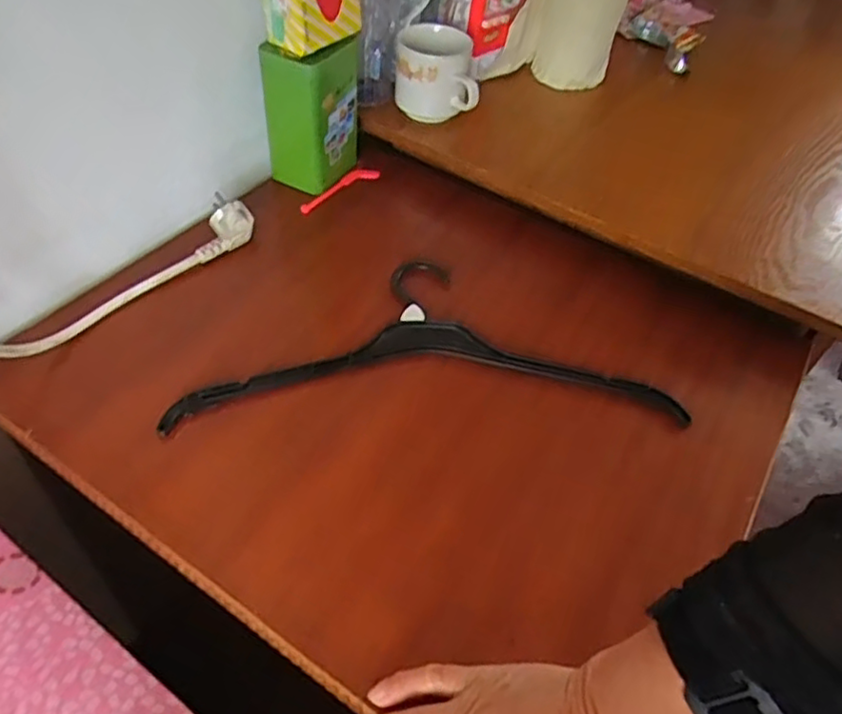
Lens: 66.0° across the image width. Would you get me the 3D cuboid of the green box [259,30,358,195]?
[{"bbox_3d":[-0.110,-0.247,0.658,0.071,0.145,0.084,18,50,13],"label":"green box"}]

